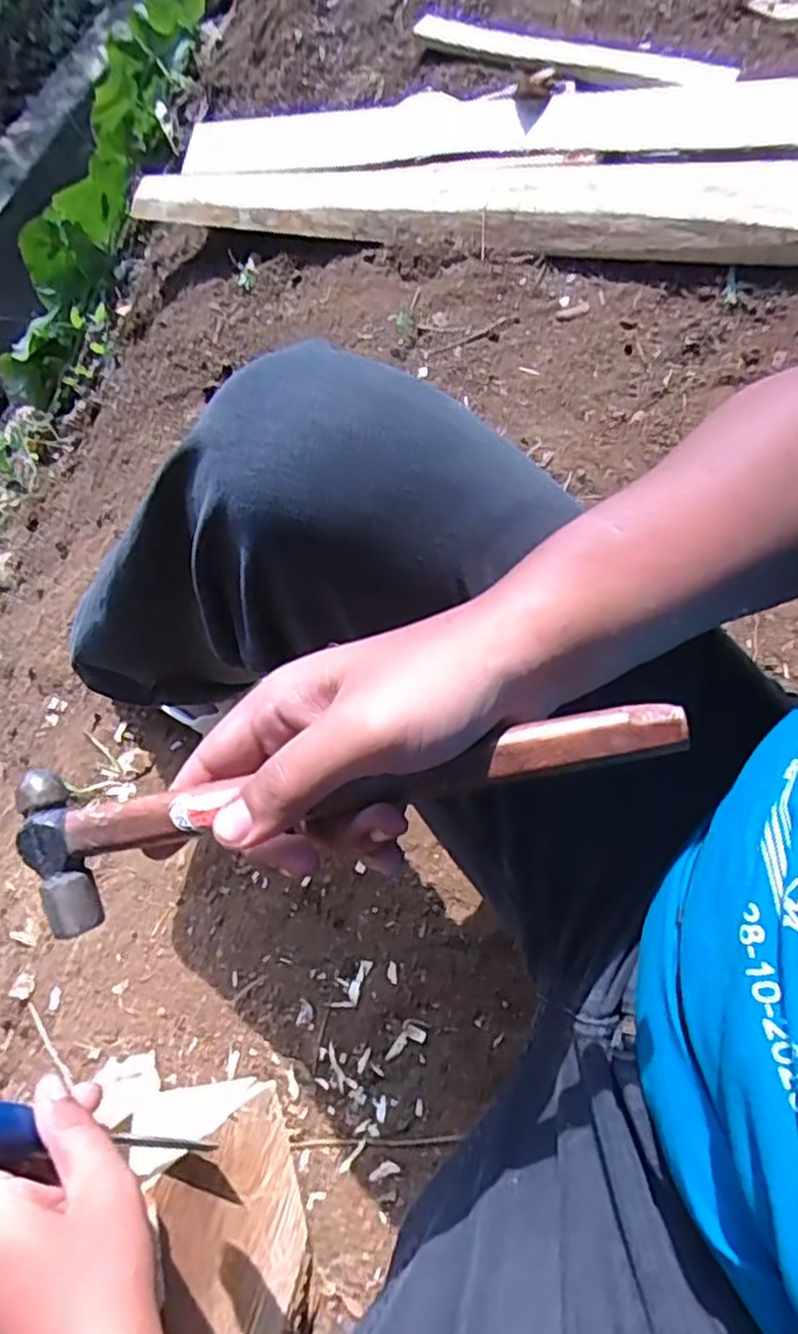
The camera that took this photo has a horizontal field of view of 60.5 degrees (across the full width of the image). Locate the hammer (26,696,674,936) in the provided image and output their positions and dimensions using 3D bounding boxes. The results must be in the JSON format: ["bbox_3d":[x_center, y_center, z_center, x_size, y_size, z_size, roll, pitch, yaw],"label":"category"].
[{"bbox_3d":[-0.021,0.050,0.249,0.243,0.020,0.053,-11,70,6],"label":"hammer"}]

